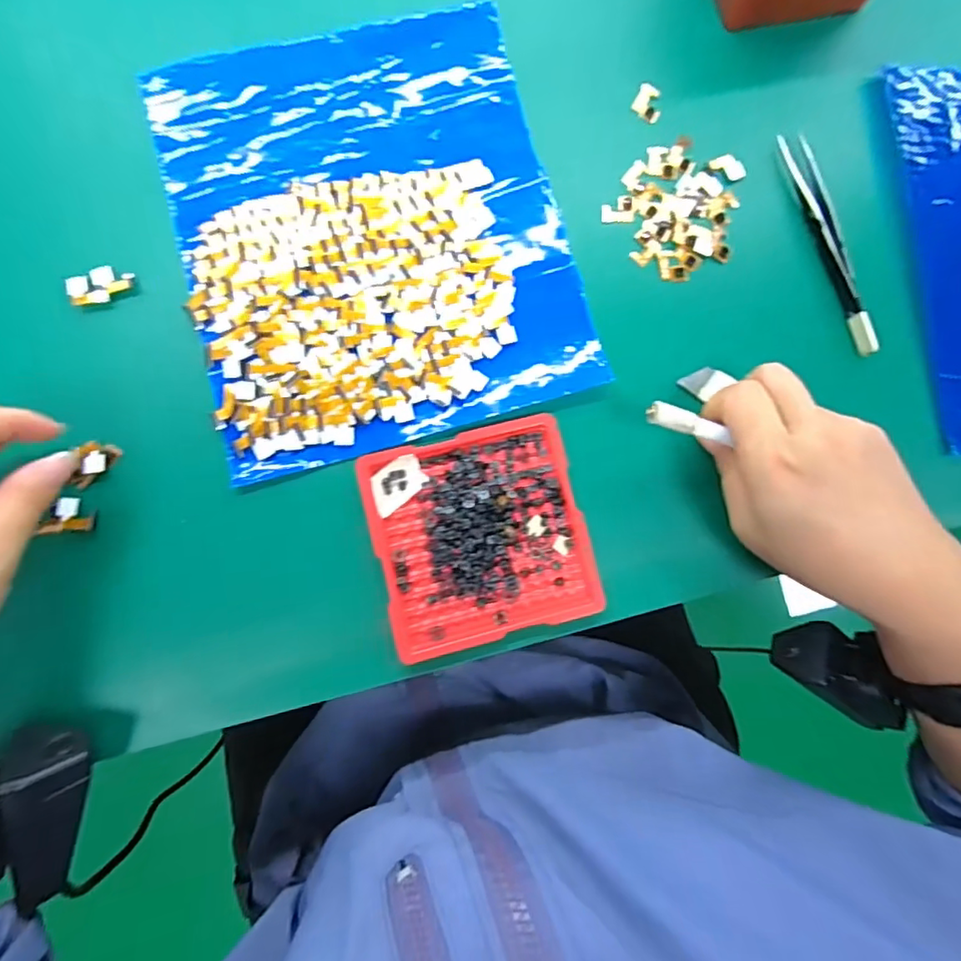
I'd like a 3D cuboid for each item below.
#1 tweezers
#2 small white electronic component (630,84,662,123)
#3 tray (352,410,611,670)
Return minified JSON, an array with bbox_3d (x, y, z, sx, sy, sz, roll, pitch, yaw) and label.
[{"bbox_3d":[0.189,-0.129,0.301,0.015,0.009,0.128,-16,84,-5],"label":"tweezers"},{"bbox_3d":[0.094,-0.209,0.308,0.016,0.004,0.019,25,82,0],"label":"small white electronic component"},{"bbox_3d":[0.000,0.026,0.272,0.099,0.007,0.099,-14,84,-5],"label":"tray"}]

